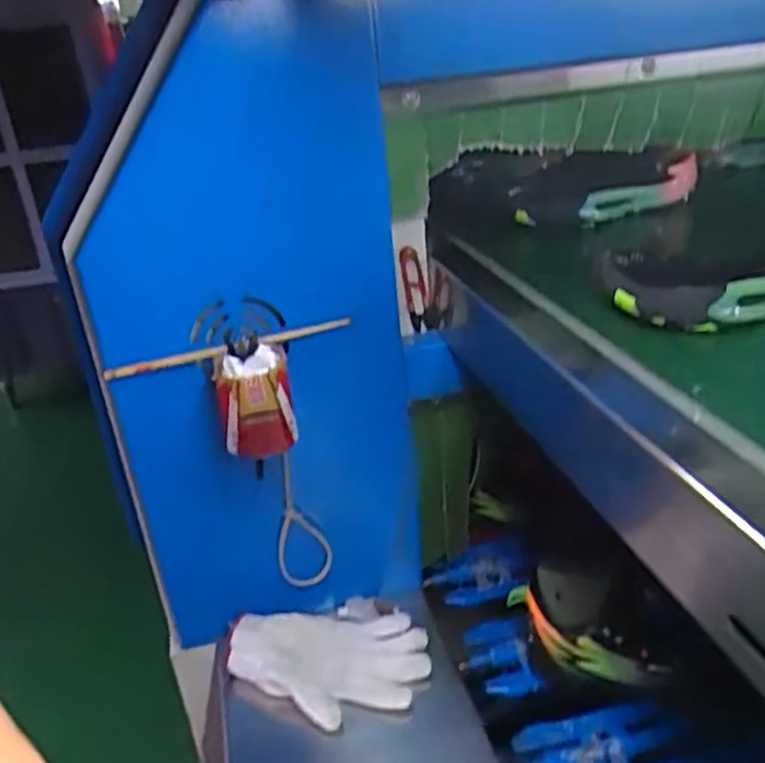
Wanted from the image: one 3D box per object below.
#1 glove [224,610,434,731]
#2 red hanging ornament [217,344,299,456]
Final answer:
[{"bbox_3d":[-0.057,0.279,0.775,0.205,0.040,0.136,-2,28,8],"label":"glove"},{"bbox_3d":[-0.114,0.020,0.689,0.064,0.086,0.057,-11,28,-8],"label":"red hanging ornament"}]

